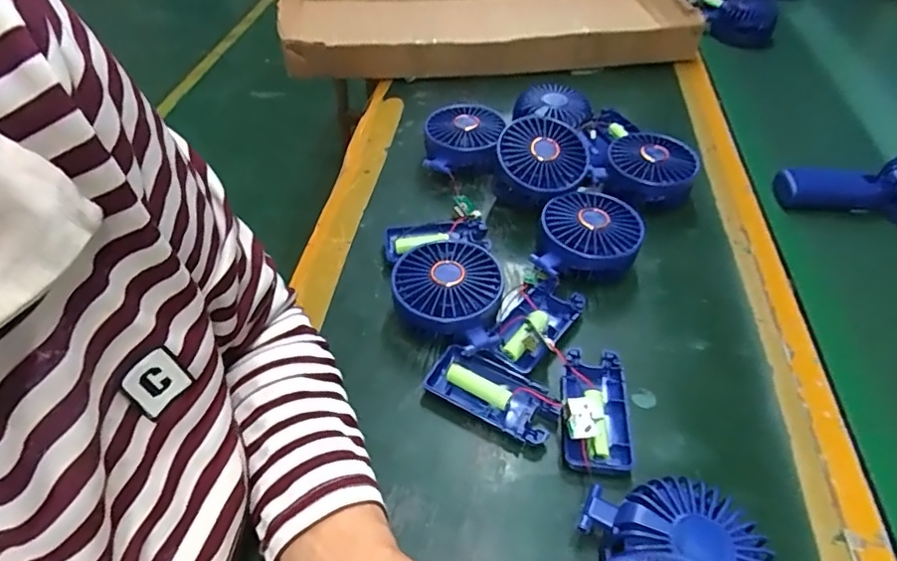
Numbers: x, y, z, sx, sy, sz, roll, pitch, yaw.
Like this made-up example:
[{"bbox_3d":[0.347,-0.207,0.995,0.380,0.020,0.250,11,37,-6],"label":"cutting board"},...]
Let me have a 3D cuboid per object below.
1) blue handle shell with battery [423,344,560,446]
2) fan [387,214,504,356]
[{"bbox_3d":[0.029,0.081,0.397,0.093,0.023,0.043,22,50,19],"label":"blue handle shell with battery"},{"bbox_3d":[-0.006,-0.006,0.459,0.089,0.049,0.155,-1,46,-2],"label":"fan"}]

